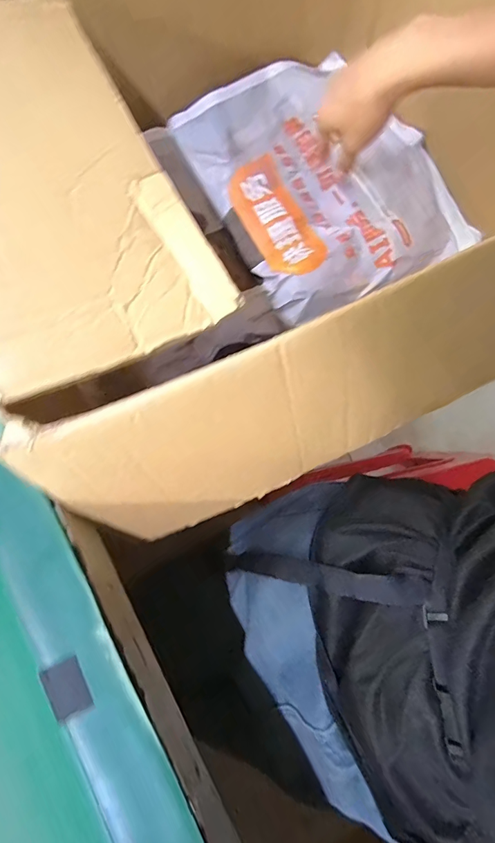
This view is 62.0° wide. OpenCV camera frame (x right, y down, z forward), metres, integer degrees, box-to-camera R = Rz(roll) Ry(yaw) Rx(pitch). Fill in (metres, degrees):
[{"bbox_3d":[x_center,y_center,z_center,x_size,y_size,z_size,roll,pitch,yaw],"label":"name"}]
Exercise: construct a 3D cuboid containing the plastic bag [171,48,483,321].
[{"bbox_3d":[0.082,-0.286,0.508,0.248,0.054,0.317,-28,81,-4],"label":"plastic bag"}]

